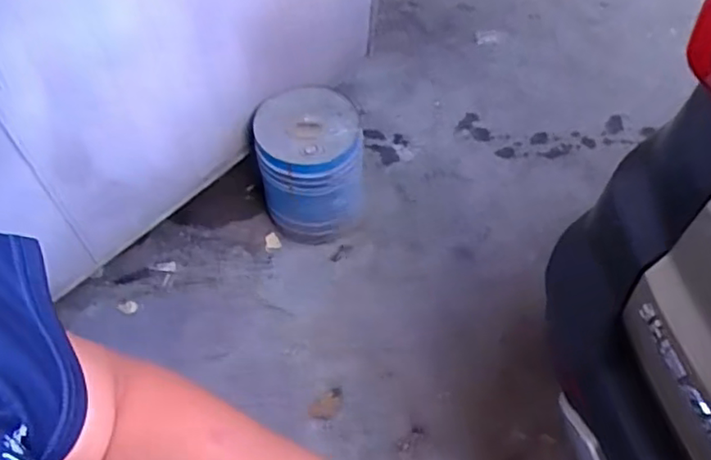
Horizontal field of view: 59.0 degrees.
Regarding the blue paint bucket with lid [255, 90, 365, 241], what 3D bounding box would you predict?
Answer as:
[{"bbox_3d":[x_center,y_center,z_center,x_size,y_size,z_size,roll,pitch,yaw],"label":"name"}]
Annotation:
[{"bbox_3d":[-0.114,-0.151,1.610,0.261,0.362,0.225,-3,59,-4],"label":"blue paint bucket with lid"}]

